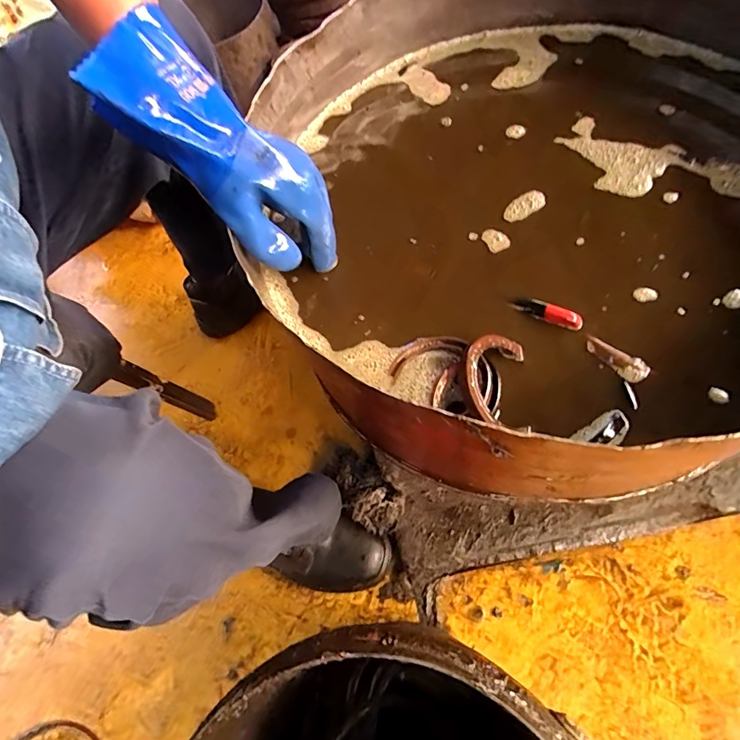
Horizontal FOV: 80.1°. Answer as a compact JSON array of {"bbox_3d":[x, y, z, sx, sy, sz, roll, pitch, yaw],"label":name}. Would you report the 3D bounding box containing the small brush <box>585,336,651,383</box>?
[{"bbox_3d":[0.195,-0.009,0.347,0.049,0.008,0.015,36,75,22],"label":"small brush"}]

